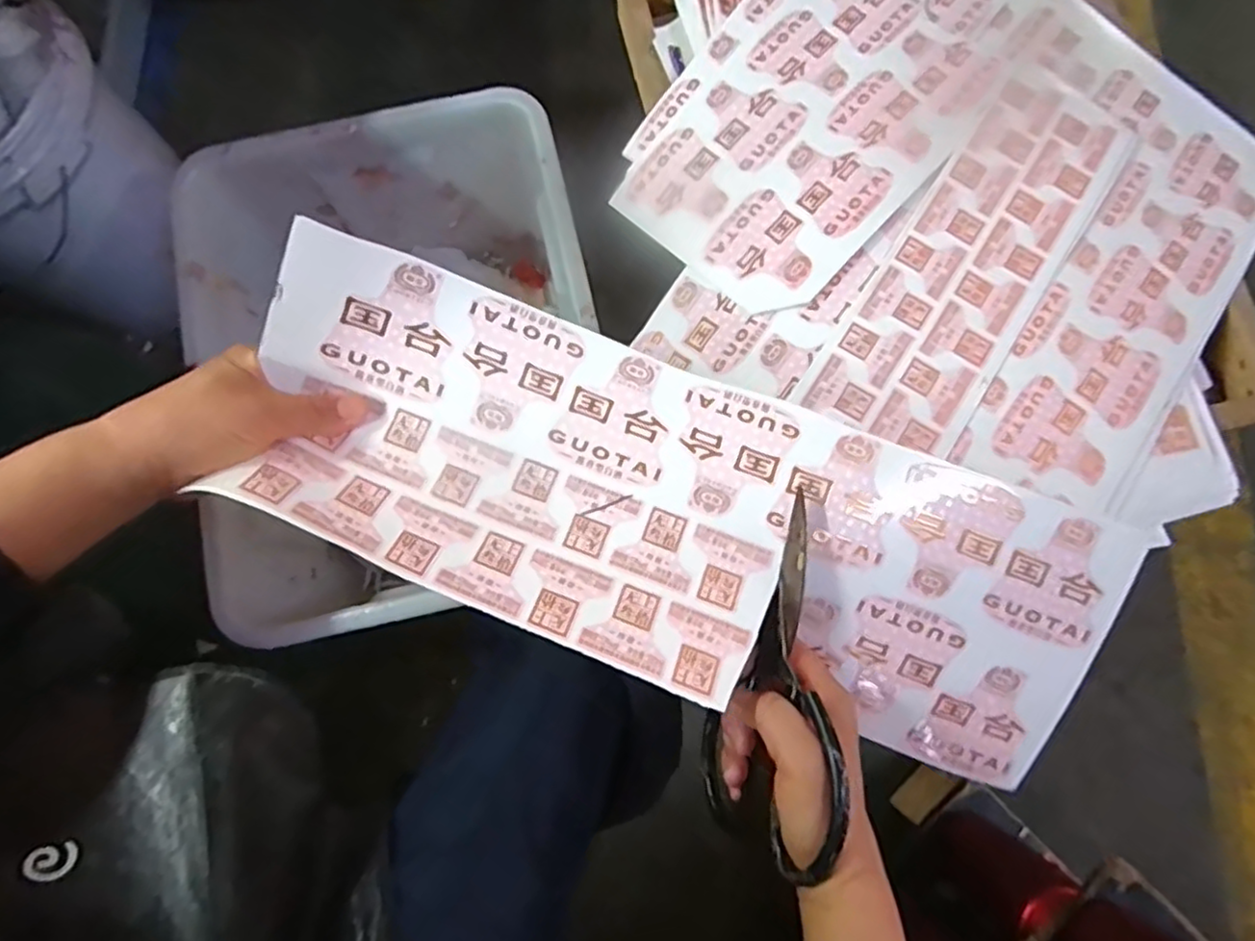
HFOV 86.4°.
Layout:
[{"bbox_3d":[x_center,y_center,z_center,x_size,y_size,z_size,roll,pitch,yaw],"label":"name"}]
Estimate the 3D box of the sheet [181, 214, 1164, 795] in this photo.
[{"bbox_3d":[0.039,0.030,0.389,0.508,0.057,0.172,21,79,-4],"label":"sheet"}]

